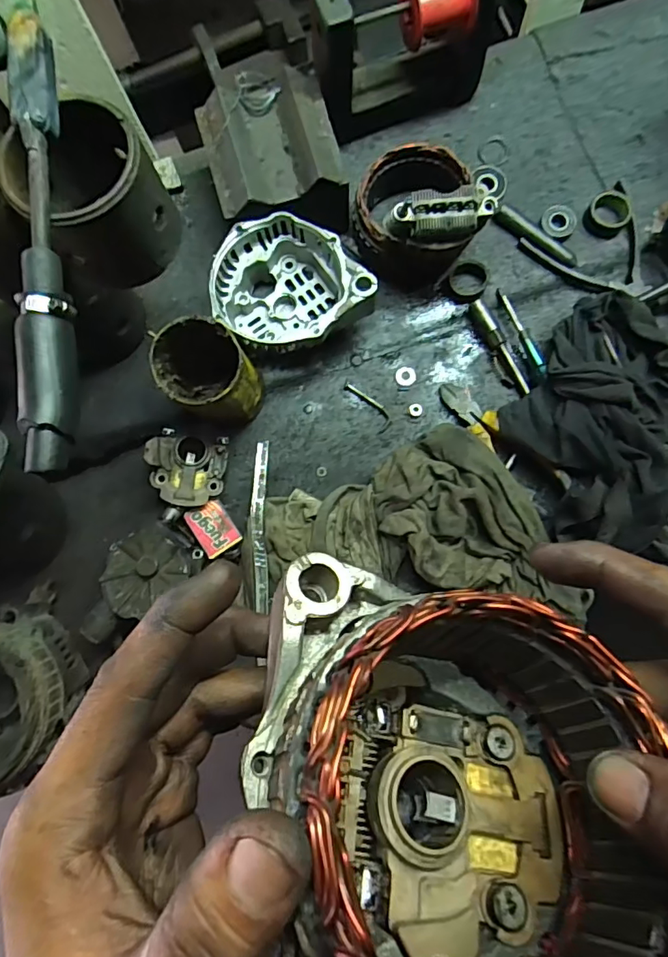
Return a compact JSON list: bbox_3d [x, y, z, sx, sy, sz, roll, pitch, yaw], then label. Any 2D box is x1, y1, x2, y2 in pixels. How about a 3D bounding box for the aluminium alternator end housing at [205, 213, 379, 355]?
[{"bbox_3d":[-0.047,-0.175,0.483,0.120,0.072,0.132,-41,81,-3],"label":"aluminium alternator end housing"}]

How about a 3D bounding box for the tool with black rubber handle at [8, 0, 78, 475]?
[{"bbox_3d":[-0.167,-0.139,0.291,0.025,0.034,0.268,-4,81,3],"label":"tool with black rubber handle"}]

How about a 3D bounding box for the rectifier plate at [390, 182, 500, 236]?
[{"bbox_3d":[0.094,-0.226,0.424,0.084,0.021,0.037,-13,81,2],"label":"rectifier plate"}]

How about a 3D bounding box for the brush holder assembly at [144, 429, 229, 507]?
[{"bbox_3d":[-0.144,-0.010,0.487,0.072,0.022,0.070,9,82,5],"label":"brush holder assembly"}]

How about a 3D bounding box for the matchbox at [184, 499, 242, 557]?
[{"bbox_3d":[-0.117,0.048,0.492,0.037,0.008,0.050,-34,81,-2],"label":"matchbox"}]

